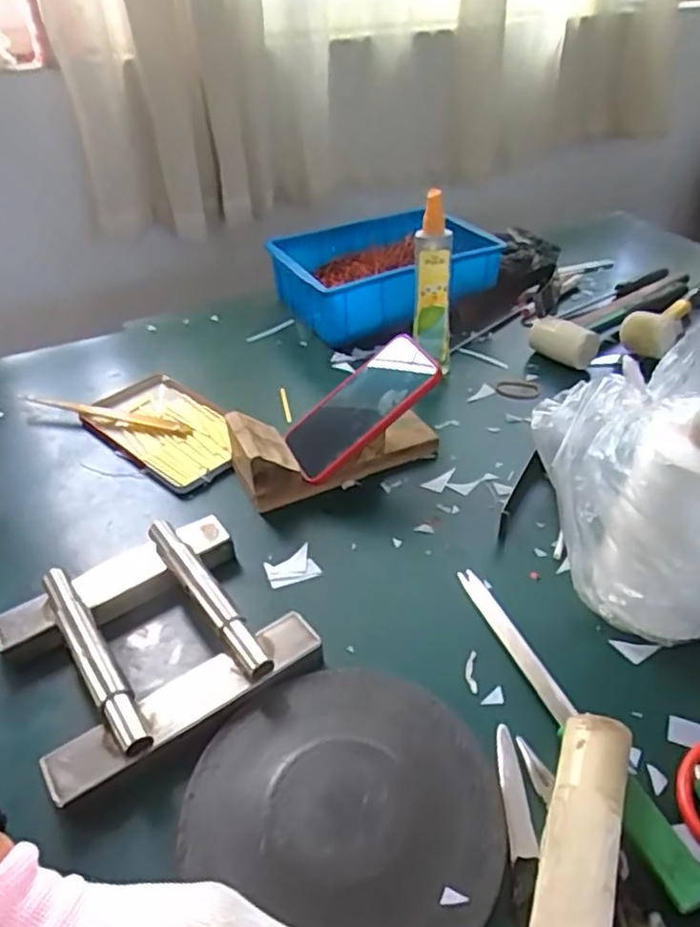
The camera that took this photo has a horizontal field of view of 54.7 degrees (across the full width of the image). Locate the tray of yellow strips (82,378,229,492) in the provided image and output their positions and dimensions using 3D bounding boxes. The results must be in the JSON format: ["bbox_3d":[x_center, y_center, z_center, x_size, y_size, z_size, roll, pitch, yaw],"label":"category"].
[{"bbox_3d":[-0.205,-0.041,0.757,0.208,0.020,0.117,28,48,33],"label":"tray of yellow strips"}]

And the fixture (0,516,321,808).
[{"bbox_3d":[-0.154,0.127,0.516,0.190,0.038,0.180,-26,44,-27],"label":"fixture"}]

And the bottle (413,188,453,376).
[{"bbox_3d":[0.096,-0.197,0.783,0.045,0.214,0.030,1,39,5],"label":"bottle"}]

